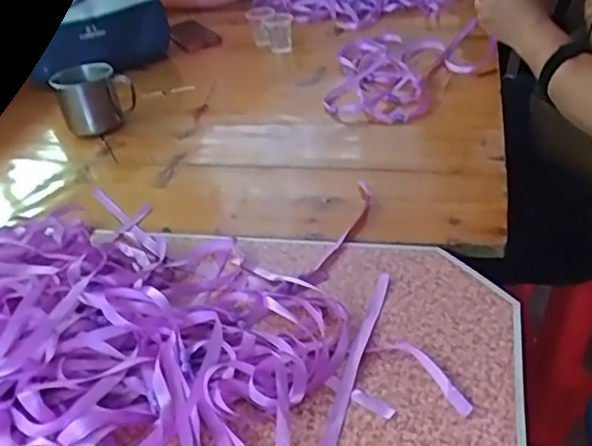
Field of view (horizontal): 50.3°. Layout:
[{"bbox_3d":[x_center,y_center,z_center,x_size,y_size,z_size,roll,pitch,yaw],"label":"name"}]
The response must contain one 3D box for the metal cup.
[{"bbox_3d":[-0.292,-0.182,0.914,0.097,0.088,0.097,-5,35,4],"label":"metal cup"}]

